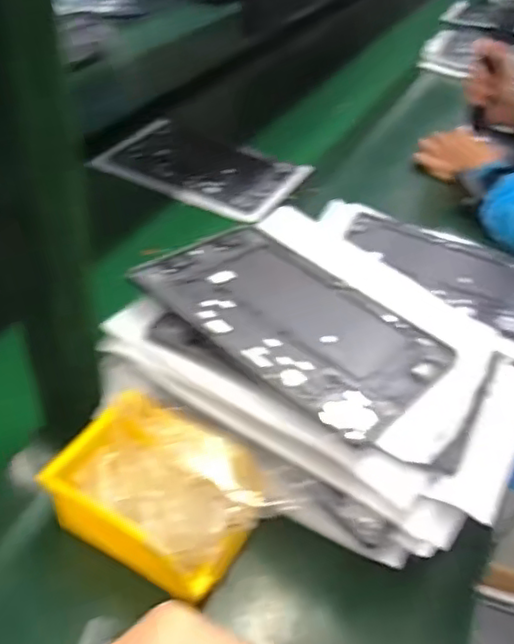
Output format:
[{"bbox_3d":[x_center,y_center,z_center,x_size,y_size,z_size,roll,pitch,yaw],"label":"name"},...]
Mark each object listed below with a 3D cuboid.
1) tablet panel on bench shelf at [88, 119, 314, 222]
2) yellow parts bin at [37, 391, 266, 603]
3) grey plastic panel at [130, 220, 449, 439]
[{"bbox_3d":[-0.084,-0.234,0.958,0.287,0.009,0.179,21,46,14],"label":"tablet panel on bench shelf"},{"bbox_3d":[-0.070,0.126,0.483,0.140,0.061,0.110,22,42,19],"label":"yellow parts bin"},{"bbox_3d":[0.031,-0.005,0.555,0.252,0.008,0.161,37,44,26],"label":"grey plastic panel"}]

